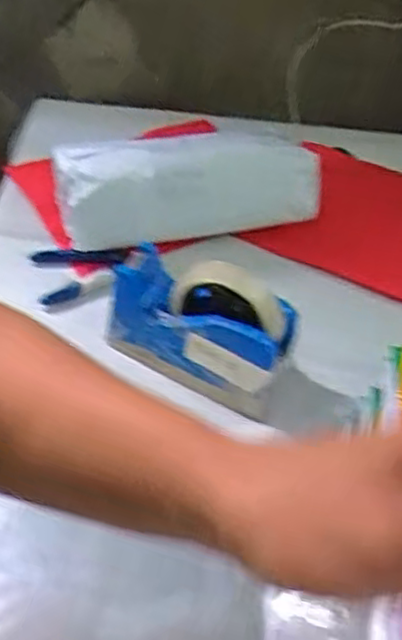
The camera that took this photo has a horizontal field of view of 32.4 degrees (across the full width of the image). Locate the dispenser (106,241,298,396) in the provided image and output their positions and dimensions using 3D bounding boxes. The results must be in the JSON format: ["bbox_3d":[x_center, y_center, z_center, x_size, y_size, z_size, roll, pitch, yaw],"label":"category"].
[{"bbox_3d":[0.001,-0.010,0.565,0.151,0.080,0.062,23,48,15],"label":"dispenser"}]

